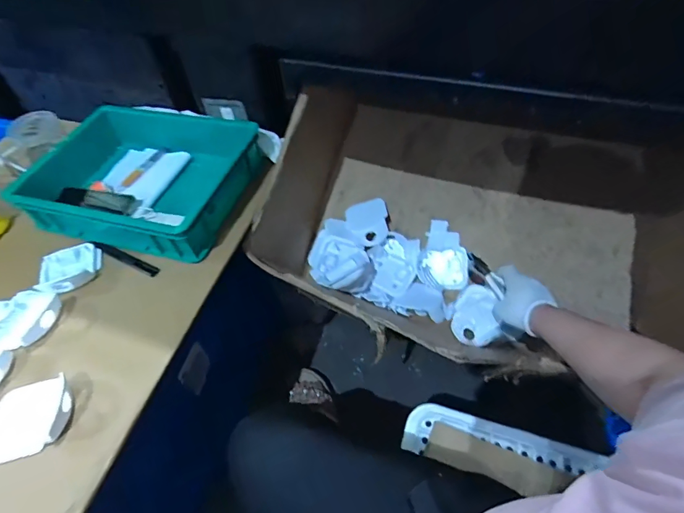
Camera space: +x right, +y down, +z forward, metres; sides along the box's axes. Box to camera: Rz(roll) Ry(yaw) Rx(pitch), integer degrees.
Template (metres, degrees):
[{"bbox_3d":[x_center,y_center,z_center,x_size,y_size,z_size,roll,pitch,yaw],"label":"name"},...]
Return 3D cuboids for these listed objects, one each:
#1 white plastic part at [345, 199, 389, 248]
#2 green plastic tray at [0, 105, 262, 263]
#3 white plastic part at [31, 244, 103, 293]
[{"bbox_3d":[0.057,-0.071,0.894,0.086,0.023,0.095,-16,83,11],"label":"white plastic part"},{"bbox_3d":[-0.332,-0.140,0.724,0.331,0.081,0.273,11,52,13],"label":"green plastic tray"},{"bbox_3d":[-0.422,0.015,0.649,0.088,0.022,0.090,-21,52,-13],"label":"white plastic part"}]

